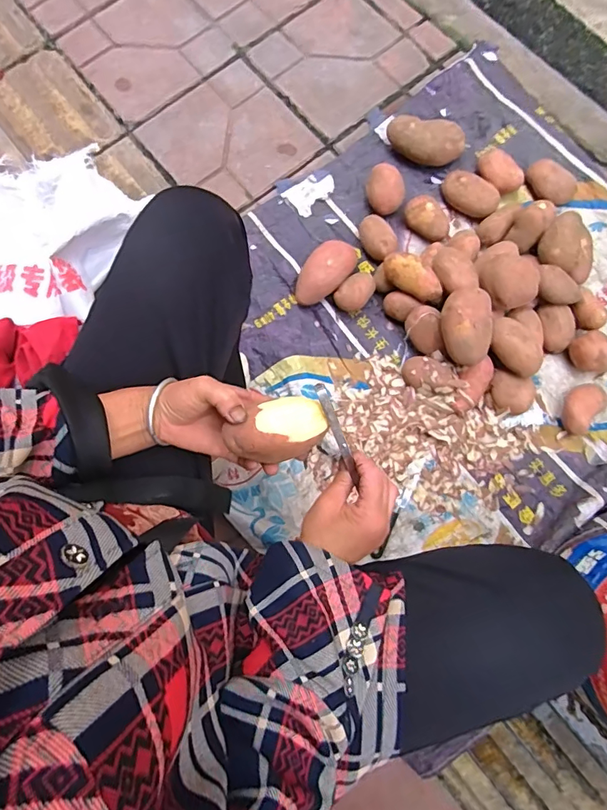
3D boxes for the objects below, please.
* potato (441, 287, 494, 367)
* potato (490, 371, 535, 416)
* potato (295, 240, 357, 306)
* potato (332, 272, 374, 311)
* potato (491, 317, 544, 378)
[{"bbox_3d":[0.276,-0.132,0.768,0.082,0.079,0.124,4,81,4],"label":"potato"},{"bbox_3d":[0.367,-0.018,0.795,0.074,0.045,0.060,23,83,7],"label":"potato"},{"bbox_3d":[0.040,-0.251,0.850,0.080,0.057,0.144,38,85,8],"label":"potato"},{"bbox_3d":[0.099,-0.211,0.848,0.080,0.048,0.056,-43,81,-4],"label":"potato"},{"bbox_3d":[0.366,-0.100,0.775,0.065,0.055,0.106,-45,81,-4],"label":"potato"}]

